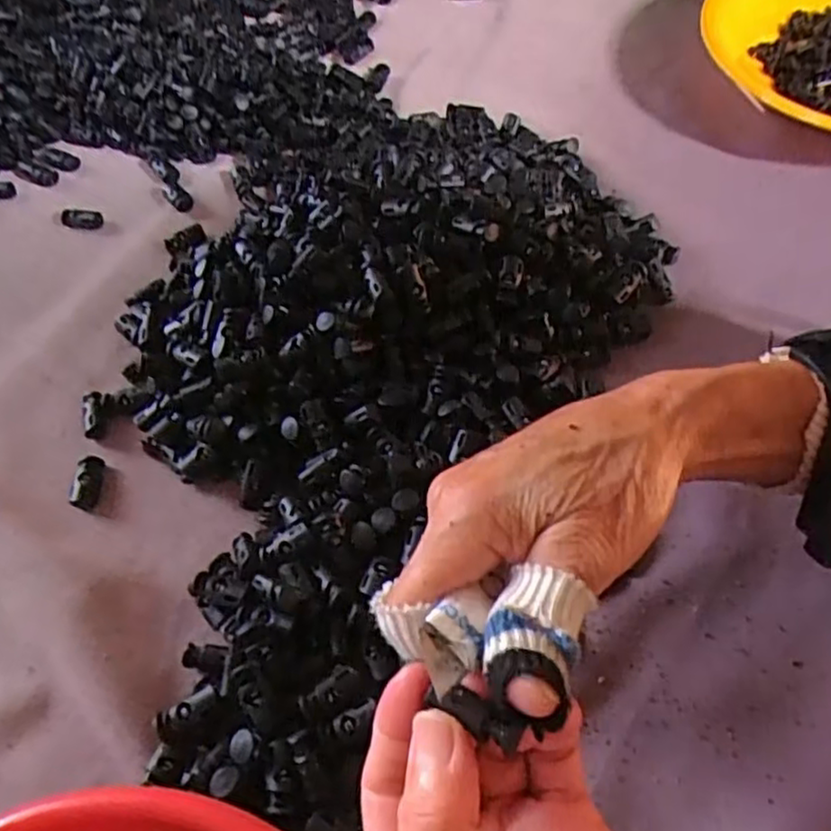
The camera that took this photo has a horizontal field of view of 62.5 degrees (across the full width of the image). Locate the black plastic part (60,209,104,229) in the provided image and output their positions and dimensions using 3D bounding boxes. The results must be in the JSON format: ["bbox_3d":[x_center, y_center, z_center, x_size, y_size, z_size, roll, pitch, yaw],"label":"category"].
[{"bbox_3d":[-0.234,-0.137,0.478,0.030,0.007,0.013,3,59,6],"label":"black plastic part"}]

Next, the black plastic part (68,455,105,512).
[{"bbox_3d":[-0.175,0.035,0.365,0.014,0.007,0.032,-4,58,2],"label":"black plastic part"}]

